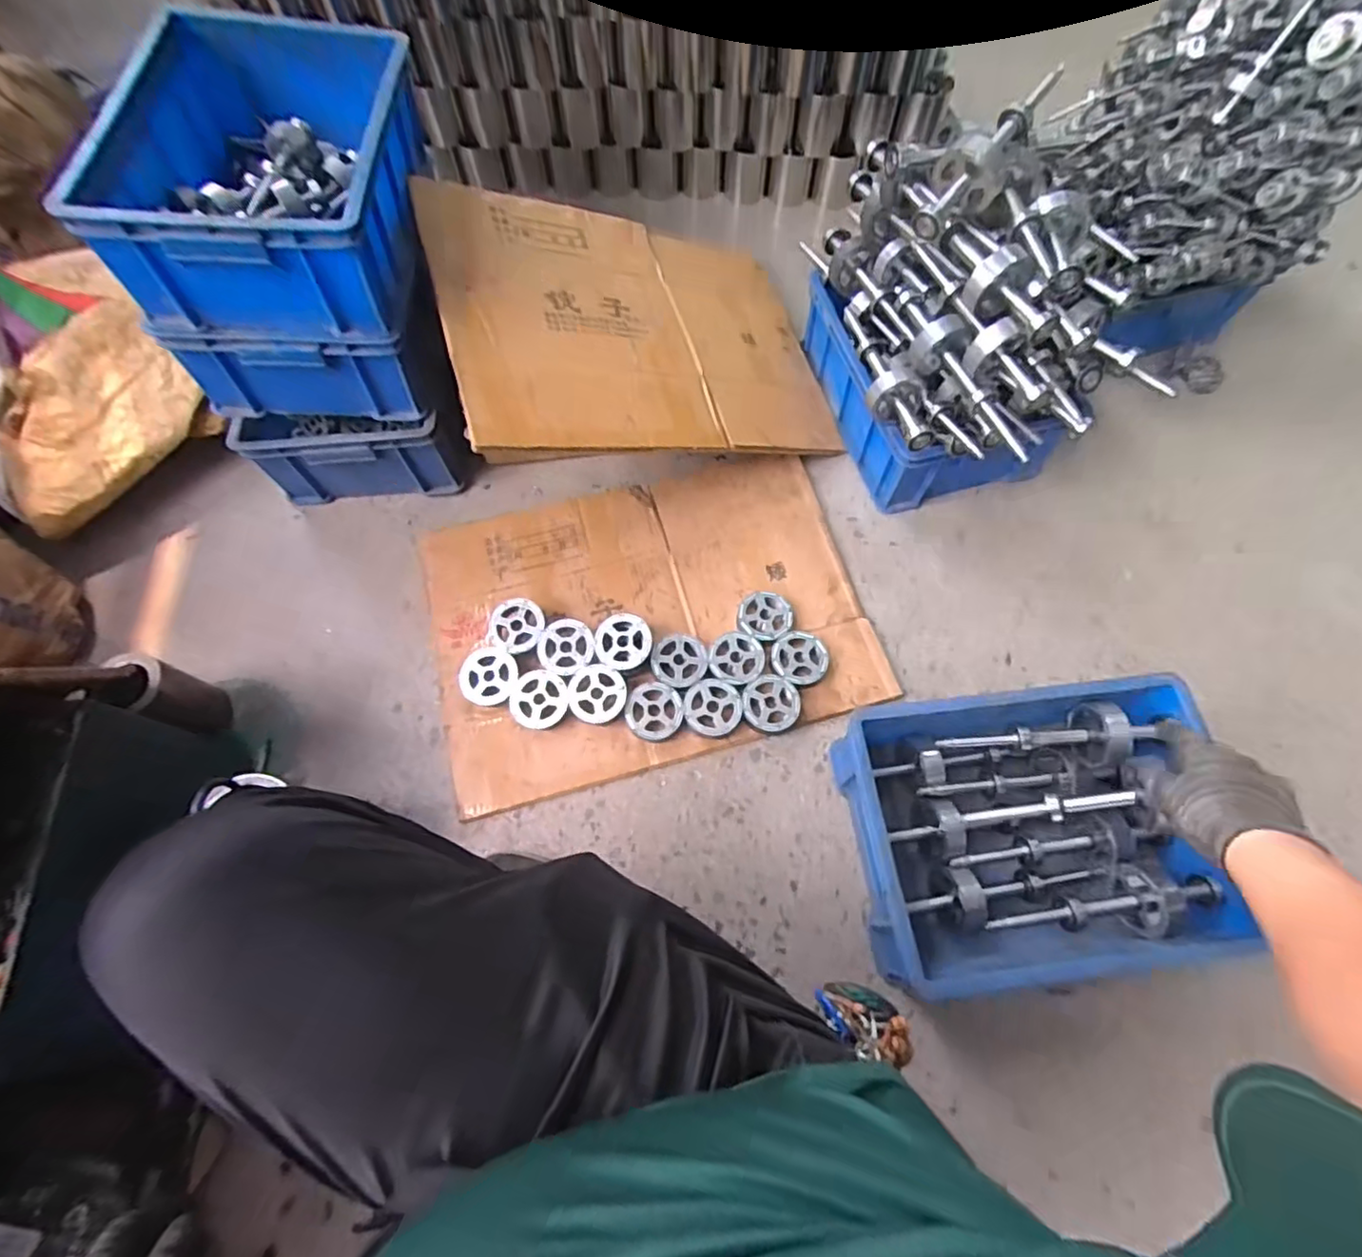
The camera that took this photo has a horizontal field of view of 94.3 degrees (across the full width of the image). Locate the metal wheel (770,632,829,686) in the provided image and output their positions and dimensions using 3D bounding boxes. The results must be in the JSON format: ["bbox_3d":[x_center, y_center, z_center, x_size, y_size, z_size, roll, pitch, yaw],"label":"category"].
[{"bbox_3d":[0.167,0.044,0.886,0.079,0.027,0.079,0,67,0],"label":"metal wheel"}]

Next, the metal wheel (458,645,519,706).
[{"bbox_3d":[-0.263,0.066,0.873,0.077,0.023,0.079,0,67,0],"label":"metal wheel"}]

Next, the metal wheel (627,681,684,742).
[{"bbox_3d":[-0.035,0.114,0.854,0.075,0.026,0.080,0,67,0],"label":"metal wheel"}]

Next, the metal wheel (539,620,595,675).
[{"bbox_3d":[-0.160,0.023,0.869,0.076,0.016,0.076,0,67,0],"label":"metal wheel"}]

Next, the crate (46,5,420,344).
[{"bbox_3d":[-0.510,-0.586,0.796,0.313,0.159,0.440,-2,67,0],"label":"crate"}]

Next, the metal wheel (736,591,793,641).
[{"bbox_3d":[0.121,-0.017,0.911,0.076,0.026,0.072,0,67,0],"label":"metal wheel"}]

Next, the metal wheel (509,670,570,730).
[{"bbox_3d":[-0.191,0.098,0.857,0.077,0.023,0.075,0,67,0],"label":"metal wheel"}]

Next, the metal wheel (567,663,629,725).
[{"bbox_3d":[-0.113,0.087,0.847,0.077,0.015,0.075,0,67,0],"label":"metal wheel"}]

